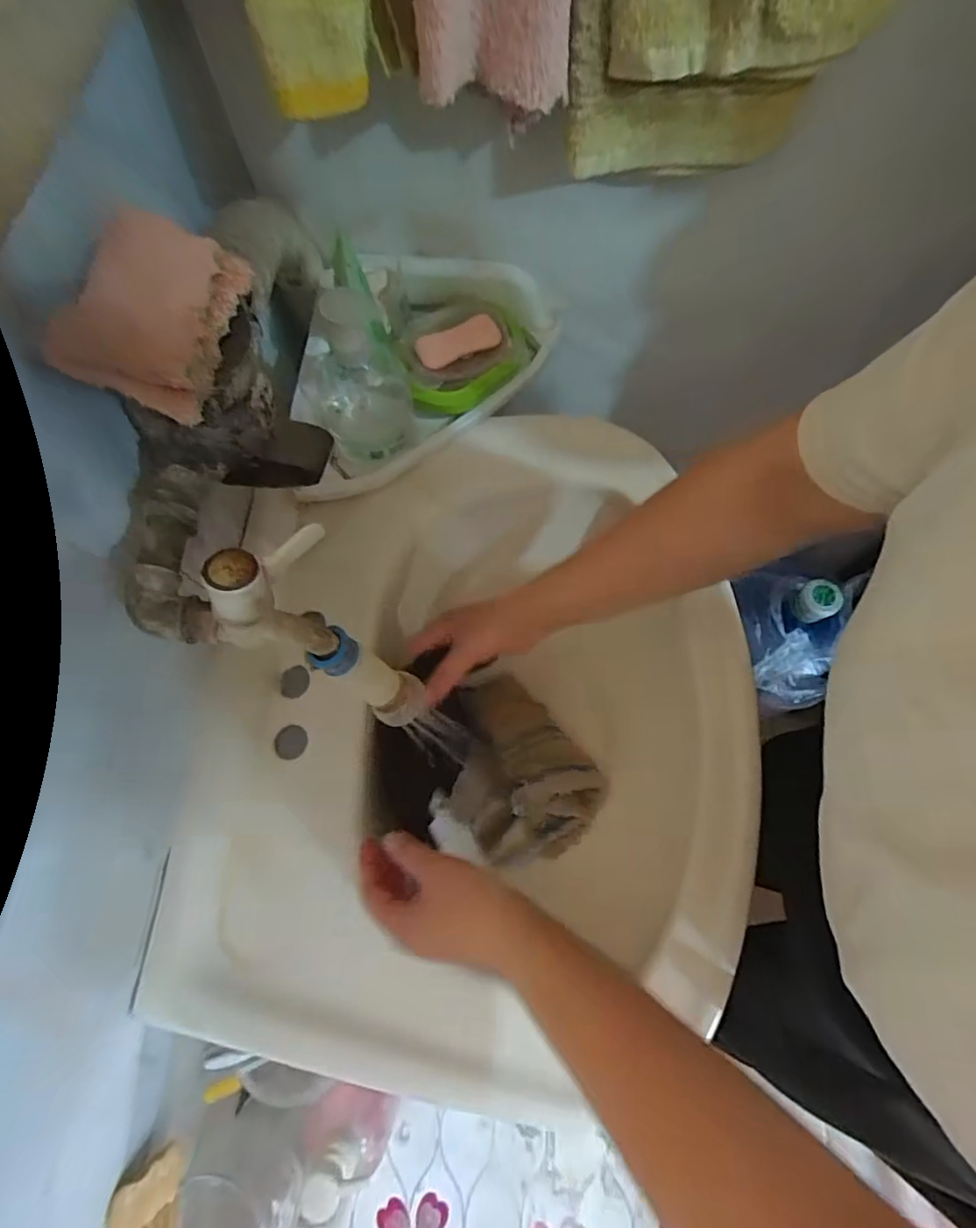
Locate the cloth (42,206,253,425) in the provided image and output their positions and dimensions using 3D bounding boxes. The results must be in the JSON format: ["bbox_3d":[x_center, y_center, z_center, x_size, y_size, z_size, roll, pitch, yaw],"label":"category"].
[{"bbox_3d":[-0.171,-0.160,0.282,0.067,0.025,0.097,20,73,-21],"label":"cloth"}]

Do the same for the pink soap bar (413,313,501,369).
[{"bbox_3d":[-0.029,-0.264,0.526,0.080,0.012,0.032,-23,71,-7],"label":"pink soap bar"}]

